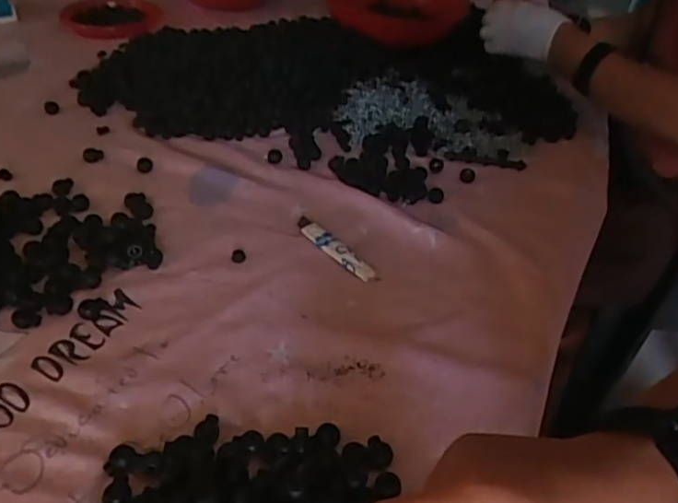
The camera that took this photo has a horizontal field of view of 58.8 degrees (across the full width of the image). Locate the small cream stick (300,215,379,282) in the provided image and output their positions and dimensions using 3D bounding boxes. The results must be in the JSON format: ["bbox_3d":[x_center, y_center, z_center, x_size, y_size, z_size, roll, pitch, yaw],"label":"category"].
[{"bbox_3d":[-0.004,-0.003,0.610,0.020,0.011,0.110,-30,53,-33],"label":"small cream stick"}]

